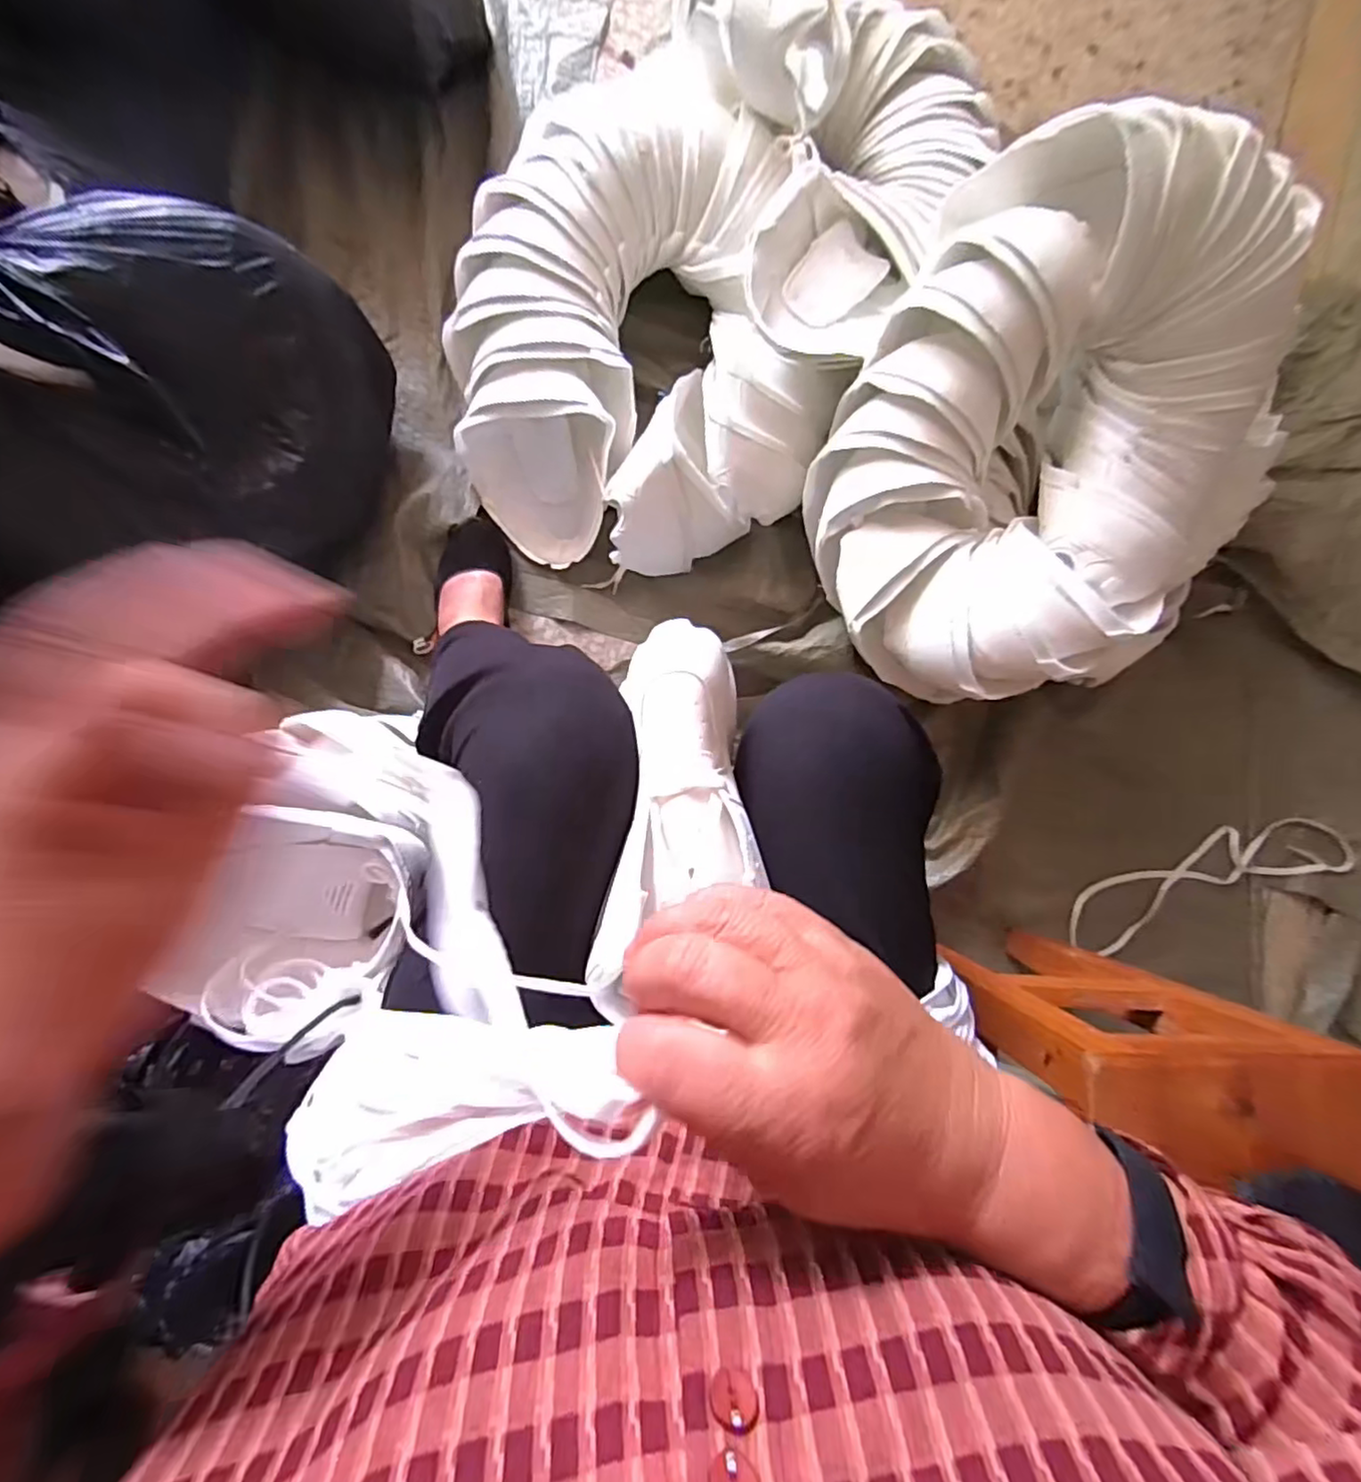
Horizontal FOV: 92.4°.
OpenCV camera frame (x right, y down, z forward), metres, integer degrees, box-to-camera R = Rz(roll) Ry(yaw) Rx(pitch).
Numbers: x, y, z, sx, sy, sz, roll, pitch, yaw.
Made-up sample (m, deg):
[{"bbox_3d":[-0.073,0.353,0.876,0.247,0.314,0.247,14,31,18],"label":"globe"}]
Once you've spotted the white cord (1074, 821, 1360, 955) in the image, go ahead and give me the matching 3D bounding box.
[{"bbox_3d":[0.727,0.188,0.888,0.427,0.033,0.112,-13,88,-5],"label":"white cord"}]

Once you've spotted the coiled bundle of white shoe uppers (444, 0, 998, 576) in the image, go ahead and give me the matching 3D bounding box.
[{"bbox_3d":[0.019,-0.564,0.770,0.458,0.217,0.737,27,85,-2],"label":"coiled bundle of white shoe uppers"}]

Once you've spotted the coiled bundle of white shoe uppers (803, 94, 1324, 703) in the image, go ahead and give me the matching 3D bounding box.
[{"bbox_3d":[0.399,-0.272,0.659,0.457,0.250,0.452,24,85,-2],"label":"coiled bundle of white shoe uppers"}]

